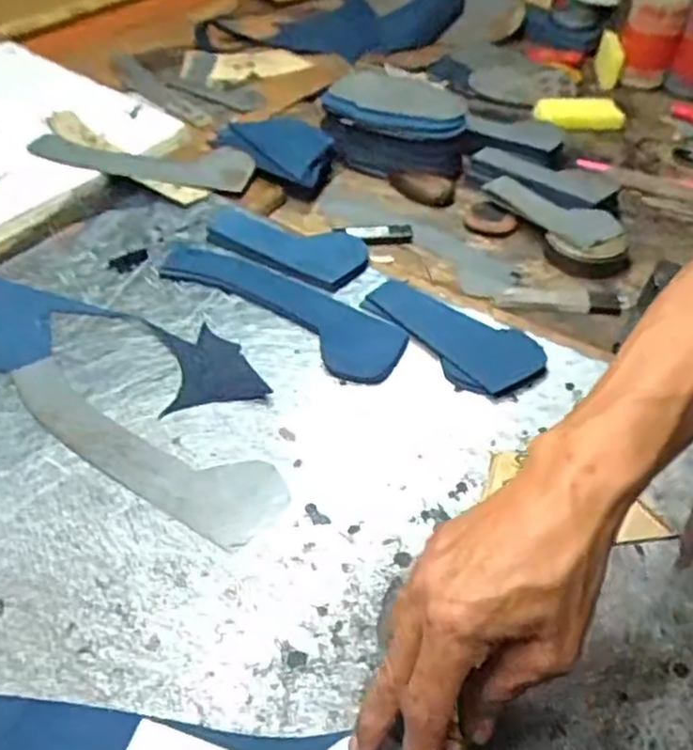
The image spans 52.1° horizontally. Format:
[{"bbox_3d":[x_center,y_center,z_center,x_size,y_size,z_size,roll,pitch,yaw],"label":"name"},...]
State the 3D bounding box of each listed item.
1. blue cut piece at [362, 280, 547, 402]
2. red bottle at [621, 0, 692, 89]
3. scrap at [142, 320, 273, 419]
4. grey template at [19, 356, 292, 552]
[{"bbox_3d":[0.082,-0.034,0.568,0.157,0.012,0.070,37,54,26],"label":"blue cut piece"},{"bbox_3d":[0.428,-0.481,0.994,0.075,0.153,0.086,21,49,13],"label":"red bottle"},{"bbox_3d":[-0.107,-0.012,0.544,0.077,0.009,0.095,-7,48,-12],"label":"scrap"},{"bbox_3d":[-0.146,0.045,0.485,0.228,0.005,0.061,27,50,18],"label":"grey template"}]

